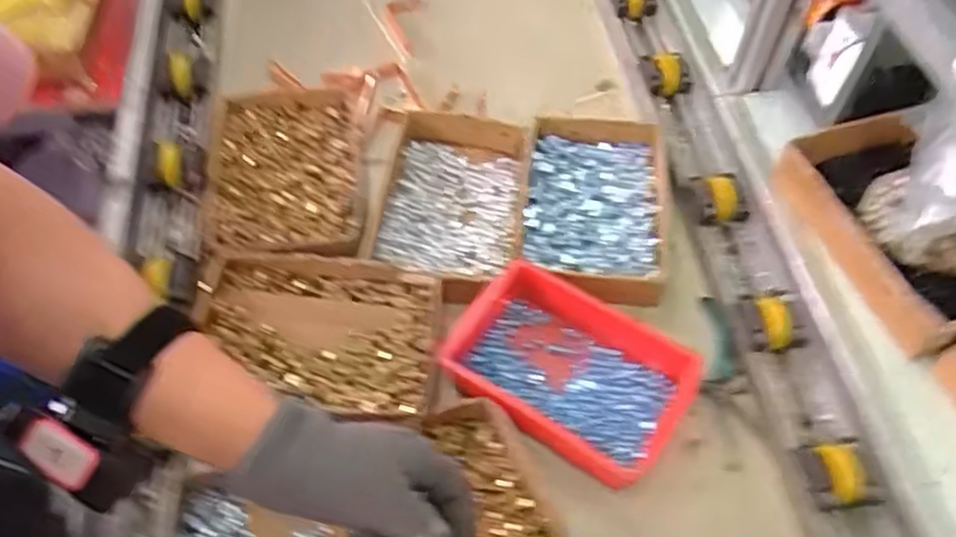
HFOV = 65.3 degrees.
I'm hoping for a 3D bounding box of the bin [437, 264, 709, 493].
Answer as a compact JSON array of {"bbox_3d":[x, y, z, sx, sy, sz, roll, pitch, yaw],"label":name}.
[{"bbox_3d":[0.076,0.094,0.684,0.218,0.062,0.141,28,60,18],"label":"bin"}]

